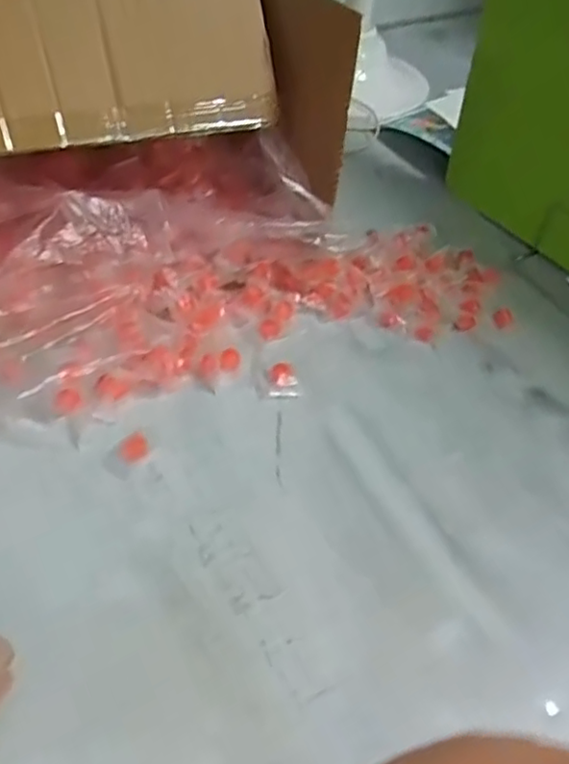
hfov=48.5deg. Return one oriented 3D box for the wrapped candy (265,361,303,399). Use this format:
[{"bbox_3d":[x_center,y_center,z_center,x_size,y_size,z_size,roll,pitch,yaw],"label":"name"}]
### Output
[{"bbox_3d":[-0.002,-0.004,0.615,0.030,0.015,0.048,-3,49,-10],"label":"wrapped candy"}]

